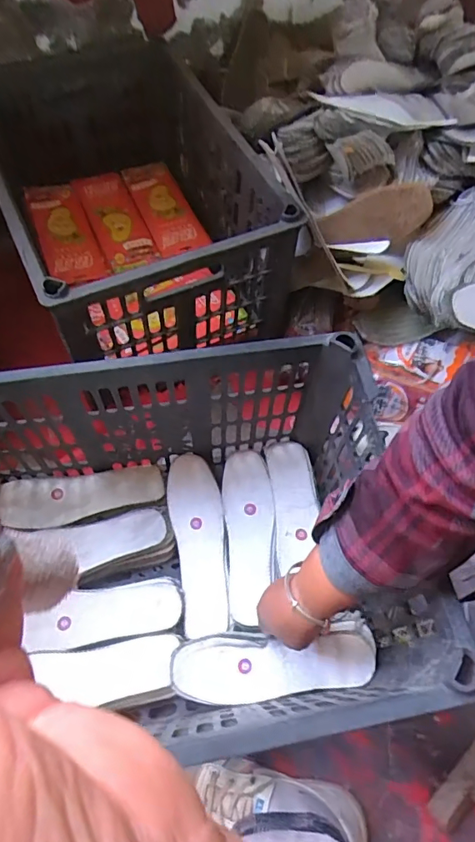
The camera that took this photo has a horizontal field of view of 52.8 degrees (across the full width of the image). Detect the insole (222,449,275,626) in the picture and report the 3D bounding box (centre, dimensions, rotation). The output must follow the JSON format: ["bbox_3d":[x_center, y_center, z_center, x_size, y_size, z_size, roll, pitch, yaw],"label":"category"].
[{"bbox_3d":[0.016,0.146,0.633,0.063,0.022,0.218,-1,62,-3],"label":"insole"}]

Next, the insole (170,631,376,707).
[{"bbox_3d":[0.038,0.269,0.526,0.213,0.020,0.067,-5,62,3],"label":"insole"}]

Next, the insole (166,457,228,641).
[{"bbox_3d":[-0.050,0.154,0.624,0.067,0.014,0.224,-7,67,-7],"label":"insole"}]

